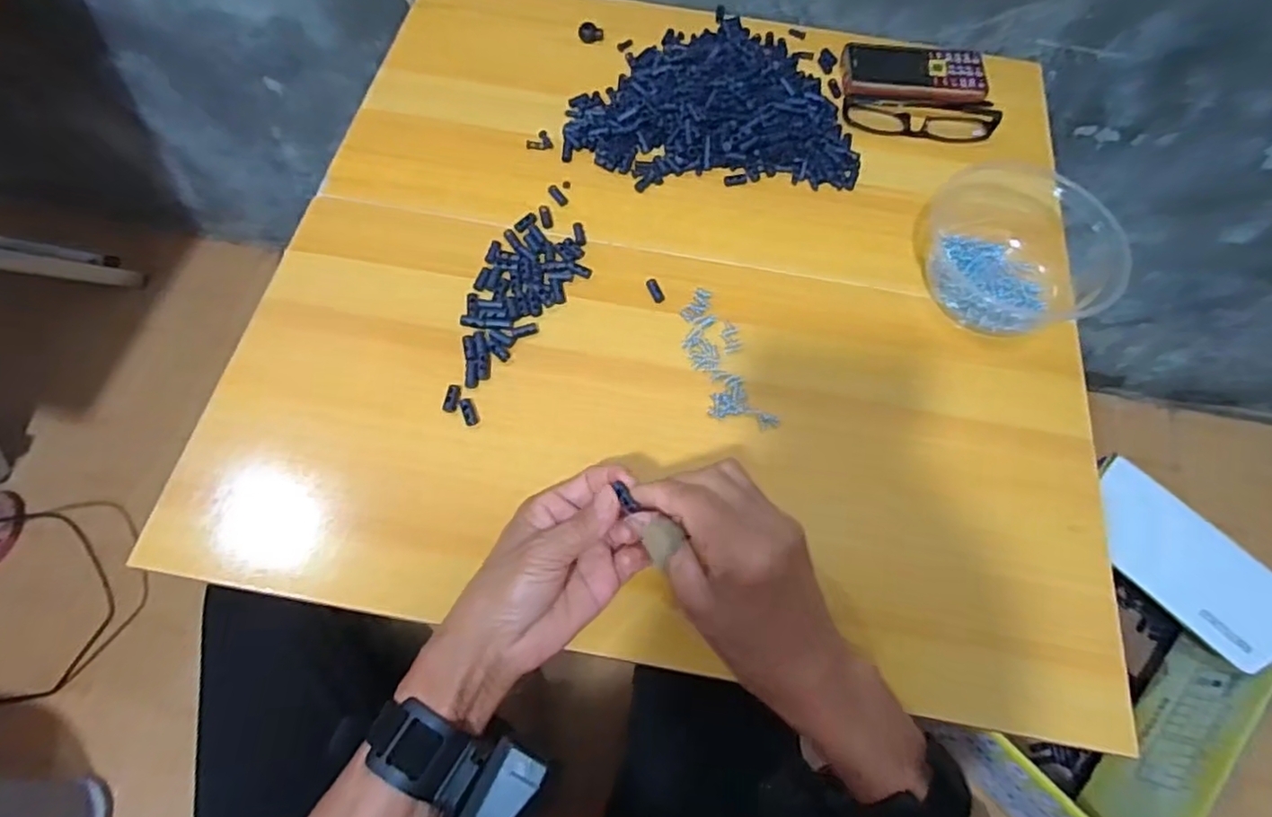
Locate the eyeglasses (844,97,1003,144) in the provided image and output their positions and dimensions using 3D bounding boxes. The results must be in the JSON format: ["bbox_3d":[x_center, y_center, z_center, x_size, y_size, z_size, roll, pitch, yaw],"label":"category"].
[{"bbox_3d":[0.247,-0.259,0.575,0.131,0.023,0.043,4,65,0],"label":"eyeglasses"}]

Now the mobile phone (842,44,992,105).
[{"bbox_3d":[0.249,-0.297,0.585,0.123,0.021,0.051,5,65,0],"label":"mobile phone"}]

